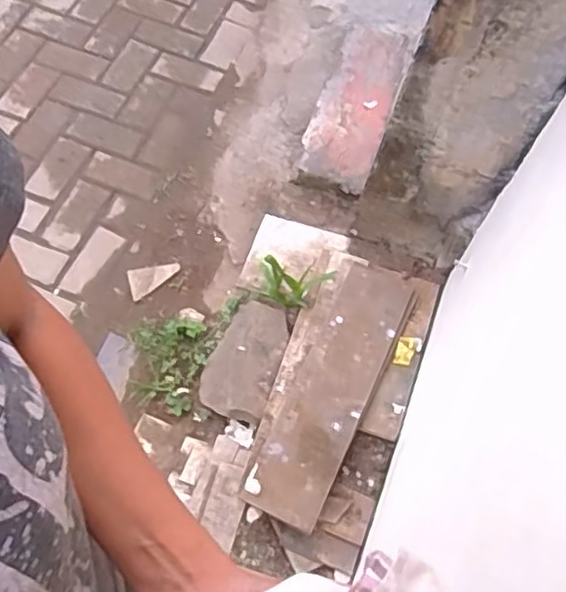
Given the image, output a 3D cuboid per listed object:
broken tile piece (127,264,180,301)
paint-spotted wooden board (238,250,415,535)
[{"bbox_3d":[-0.317,-0.042,1.614,0.127,0.015,0.071,-14,66,-8],"label":"broken tile piece"},{"bbox_3d":[0.096,0.173,1.418,0.217,0.061,0.627,21,66,8],"label":"paint-spotted wooden board"}]

